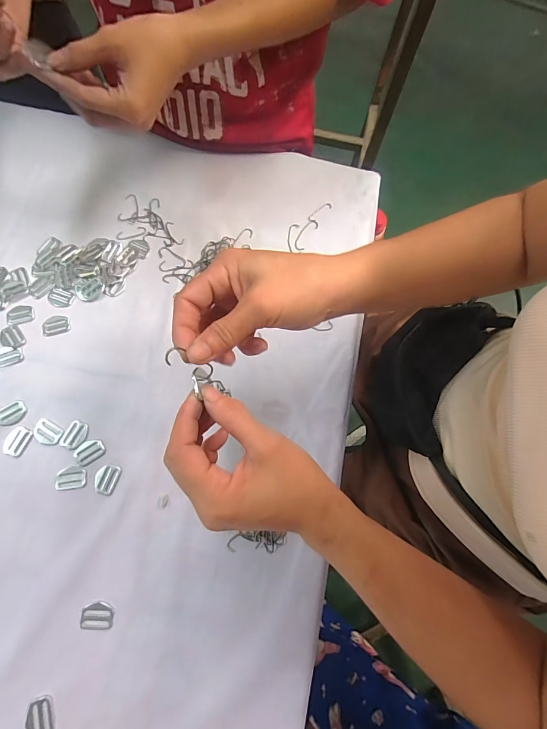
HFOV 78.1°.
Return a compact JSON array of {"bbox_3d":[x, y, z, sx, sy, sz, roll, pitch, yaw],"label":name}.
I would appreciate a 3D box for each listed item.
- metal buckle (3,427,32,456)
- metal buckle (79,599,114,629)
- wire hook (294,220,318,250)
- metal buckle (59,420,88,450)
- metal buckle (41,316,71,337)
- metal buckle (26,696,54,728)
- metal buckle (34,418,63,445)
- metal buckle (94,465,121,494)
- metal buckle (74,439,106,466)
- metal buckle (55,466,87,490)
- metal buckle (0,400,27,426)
[{"bbox_3d":[-0.296,0.088,0.387,0.024,0.004,0.031,17,74,3],"label":"metal buckle"},{"bbox_3d":[-0.180,0.256,0.344,0.031,0.004,0.024,0,74,-2],"label":"metal buckle"},{"bbox_3d":[0.046,-0.184,0.477,0.017,0.004,0.053,29,75,6],"label":"wire hook"},{"bbox_3d":[-0.235,0.082,0.396,0.024,0.004,0.032,22,74,4],"label":"metal buckle"},{"bbox_3d":[-0.277,-0.050,0.428,0.033,0.004,0.025,-18,75,-7],"label":"metal buckle"},{"bbox_3d":[-0.221,0.334,0.318,0.024,0.005,0.032,-10,74,-5],"label":"metal buckle"},{"bbox_3d":[-0.264,0.078,0.391,0.033,0.004,0.024,29,75,6],"label":"metal buckle"},{"bbox_3d":[-0.188,0.128,0.377,0.026,0.004,0.031,14,74,2],"label":"metal buckle"},{"bbox_3d":[-0.212,0.100,0.388,0.032,0.004,0.026,-37,78,-12],"label":"metal buckle"},{"bbox_3d":[-0.227,0.127,0.377,0.033,0.004,0.024,-6,74,-4],"label":"metal buckle"},{"bbox_3d":[-0.311,0.057,0.397,0.034,0.004,0.027,-26,77,-9],"label":"metal buckle"}]

